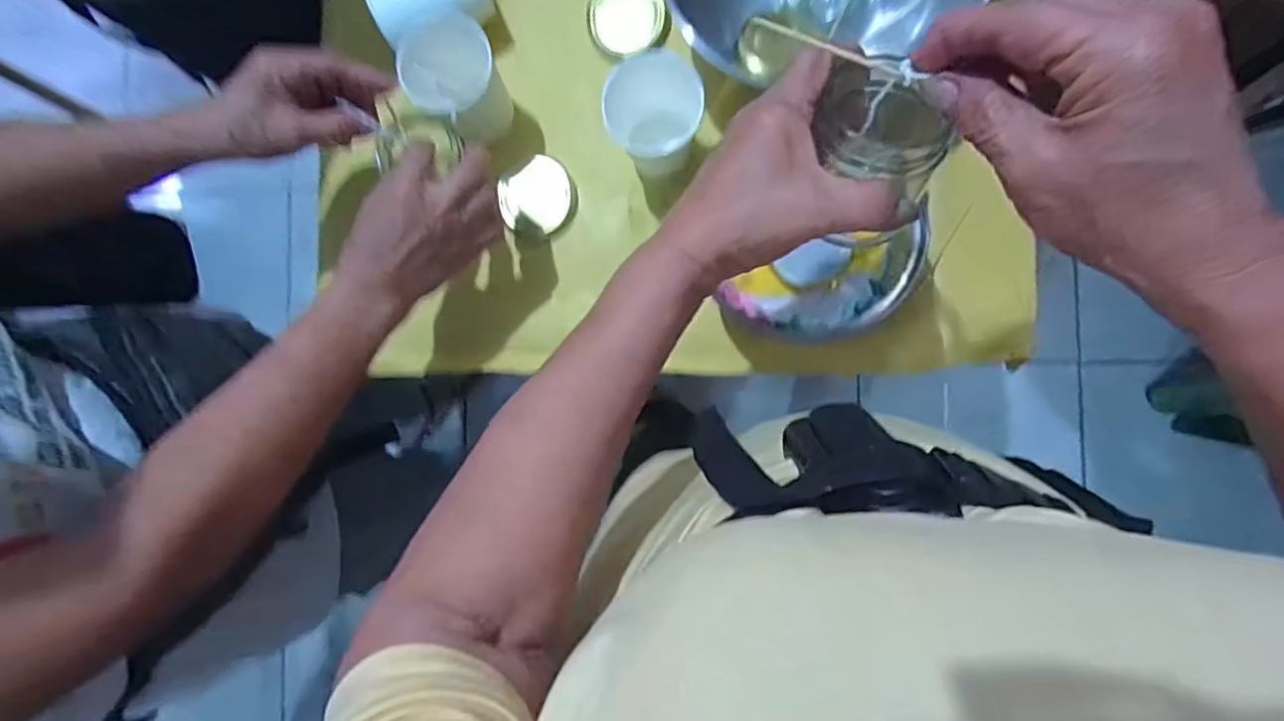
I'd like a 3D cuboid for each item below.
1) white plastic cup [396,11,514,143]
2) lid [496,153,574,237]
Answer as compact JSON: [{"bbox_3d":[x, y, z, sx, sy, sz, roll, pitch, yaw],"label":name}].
[{"bbox_3d":[-0.143,-0.222,0.483,0.061,0.078,0.072,29,92,9],"label":"white plastic cup"},{"bbox_3d":[-0.091,-0.141,0.525,0.062,0.011,0.060,0,88,9],"label":"lid"}]

